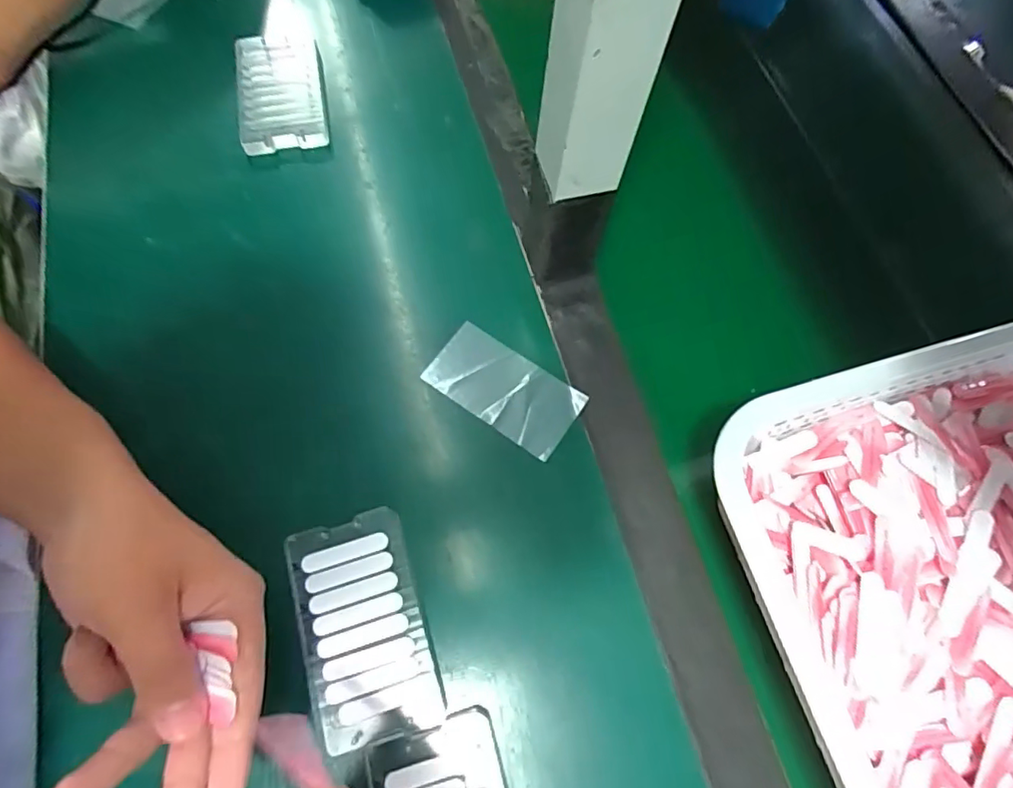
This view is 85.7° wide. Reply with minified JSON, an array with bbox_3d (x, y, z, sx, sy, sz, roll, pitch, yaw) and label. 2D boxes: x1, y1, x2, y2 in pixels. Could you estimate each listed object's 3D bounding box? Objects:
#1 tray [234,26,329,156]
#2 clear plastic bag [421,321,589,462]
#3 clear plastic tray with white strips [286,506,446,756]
[{"bbox_3d":[-0.189,-0.252,0.457,0.068,0.021,0.115,-10,70,-7],"label":"tray"},{"bbox_3d":[-0.002,-0.004,0.378,0.103,0.006,0.054,34,71,10],"label":"clear plastic bag"},{"bbox_3d":[-0.082,0.131,0.312,0.067,0.004,0.119,-16,71,-8],"label":"clear plastic tray with white strips"}]

